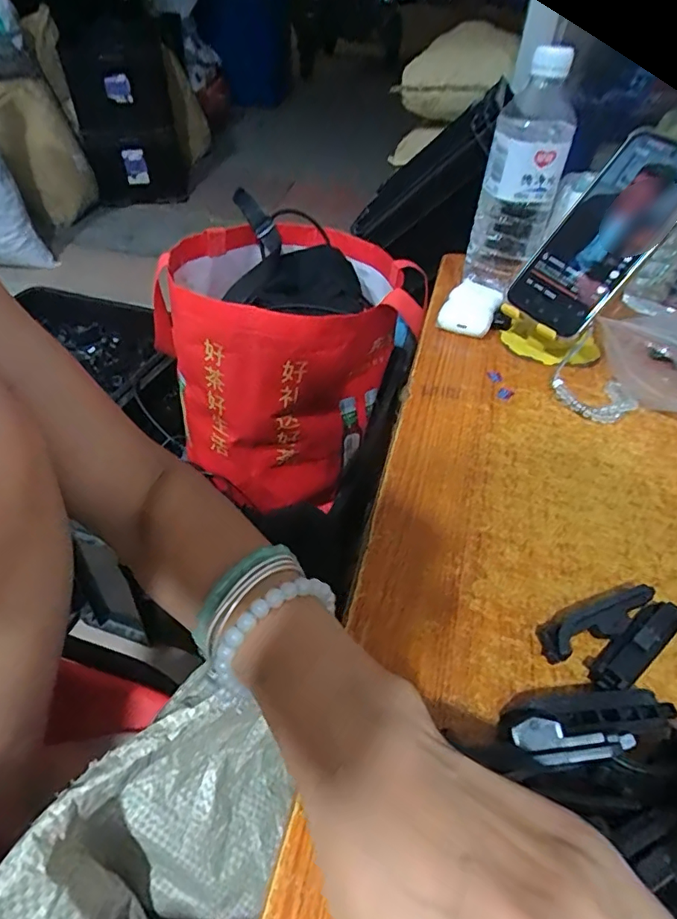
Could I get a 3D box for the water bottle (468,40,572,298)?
[{"bbox_3d":[0.166,-0.247,0.484,0.068,0.207,0.072,18,43,13],"label":"water bottle"}]

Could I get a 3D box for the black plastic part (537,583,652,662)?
[{"bbox_3d":[0.135,0.083,0.271,0.074,0.018,0.020,-14,45,-21],"label":"black plastic part"}]

